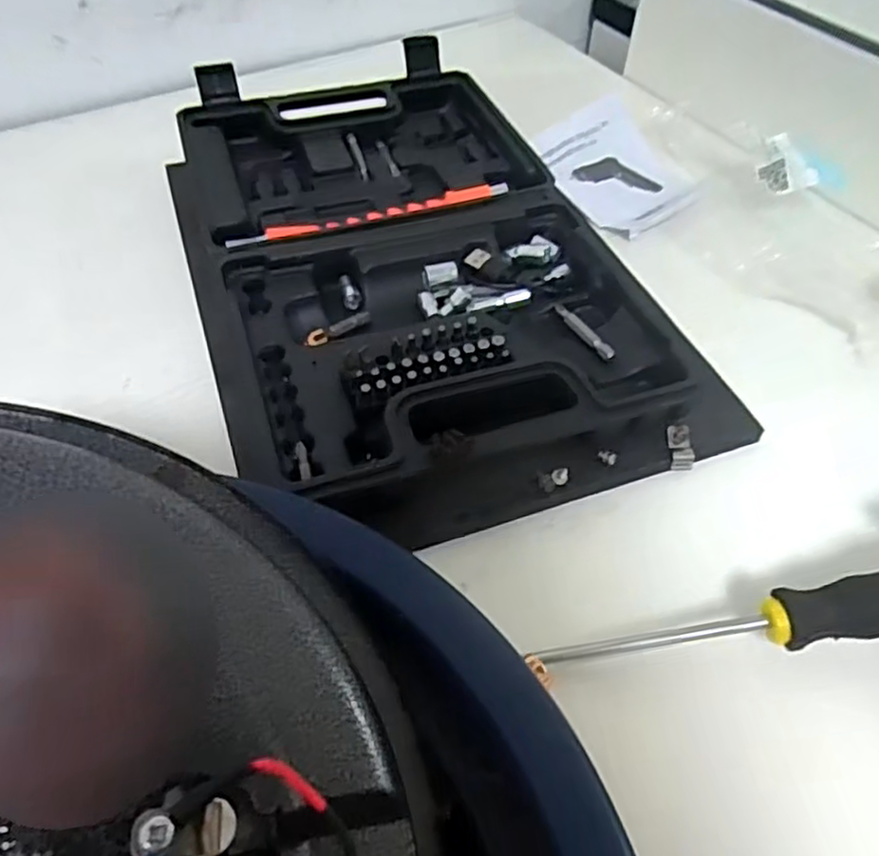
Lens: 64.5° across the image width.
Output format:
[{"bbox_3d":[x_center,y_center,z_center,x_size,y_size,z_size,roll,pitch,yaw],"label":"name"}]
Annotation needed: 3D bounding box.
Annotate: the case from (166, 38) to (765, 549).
[{"bbox_3d":[-0.021,-0.107,0.413,0.243,0.044,0.367,-15,54,-14],"label":"case"}]

